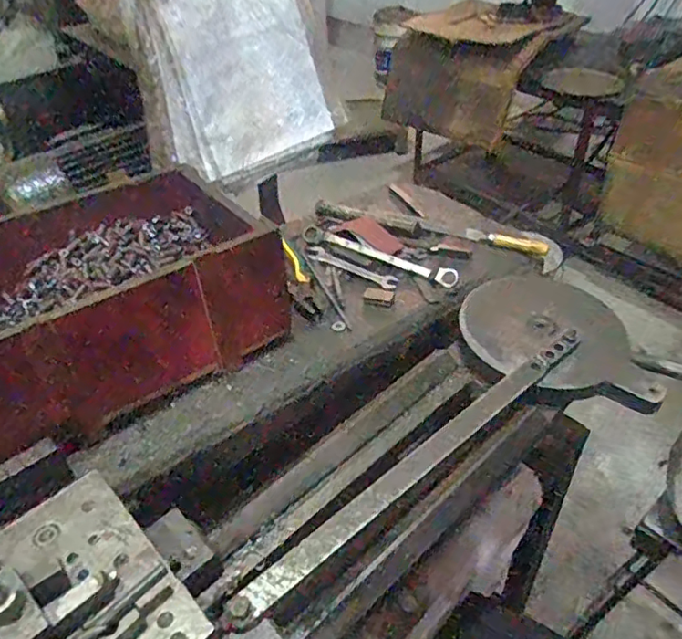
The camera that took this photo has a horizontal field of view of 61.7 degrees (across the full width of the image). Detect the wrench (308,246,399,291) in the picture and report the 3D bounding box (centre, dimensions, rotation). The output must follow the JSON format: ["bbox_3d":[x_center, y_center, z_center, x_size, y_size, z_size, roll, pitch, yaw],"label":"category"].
[{"bbox_3d":[0.015,-0.077,0.830,0.154,0.007,0.030,23,49,29],"label":"wrench"}]

